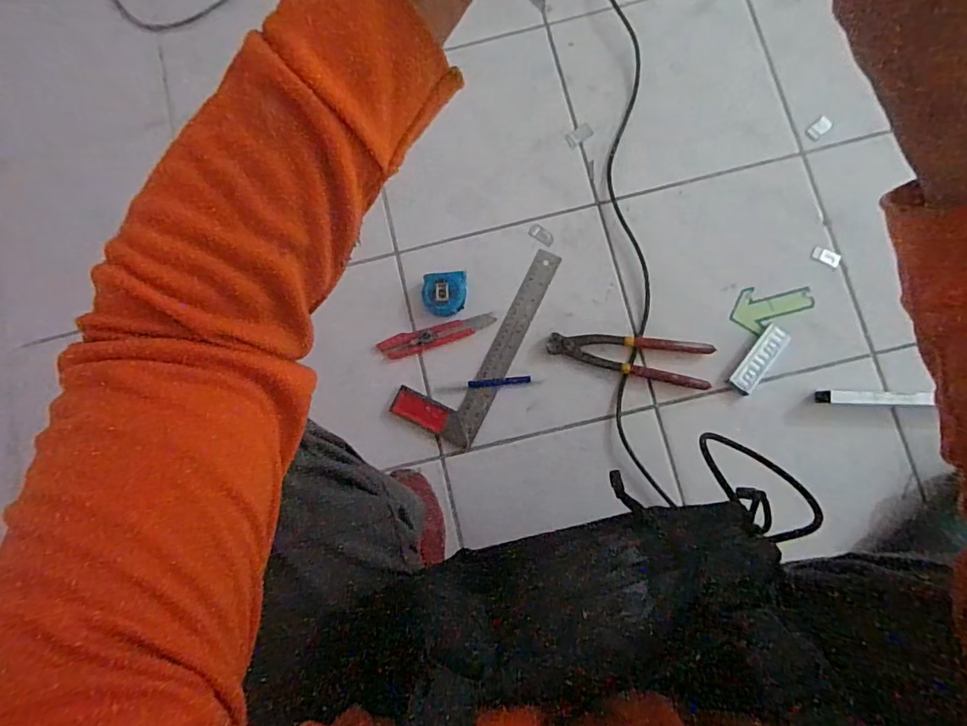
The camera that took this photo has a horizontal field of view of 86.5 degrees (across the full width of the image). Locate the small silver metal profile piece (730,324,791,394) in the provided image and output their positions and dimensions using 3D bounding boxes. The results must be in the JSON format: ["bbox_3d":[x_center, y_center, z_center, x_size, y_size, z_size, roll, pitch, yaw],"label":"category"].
[{"bbox_3d":[0.369,-0.005,0.689,0.030,0.018,0.102,36,86,8],"label":"small silver metal profile piece"}]

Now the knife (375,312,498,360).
[{"bbox_3d":[-0.065,-0.037,0.723,0.165,0.009,0.031,-15,81,2],"label":"knife"}]

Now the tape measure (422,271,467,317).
[{"bbox_3d":[-0.053,-0.094,0.714,0.061,0.035,0.057,-5,81,4],"label":"tape measure"}]

